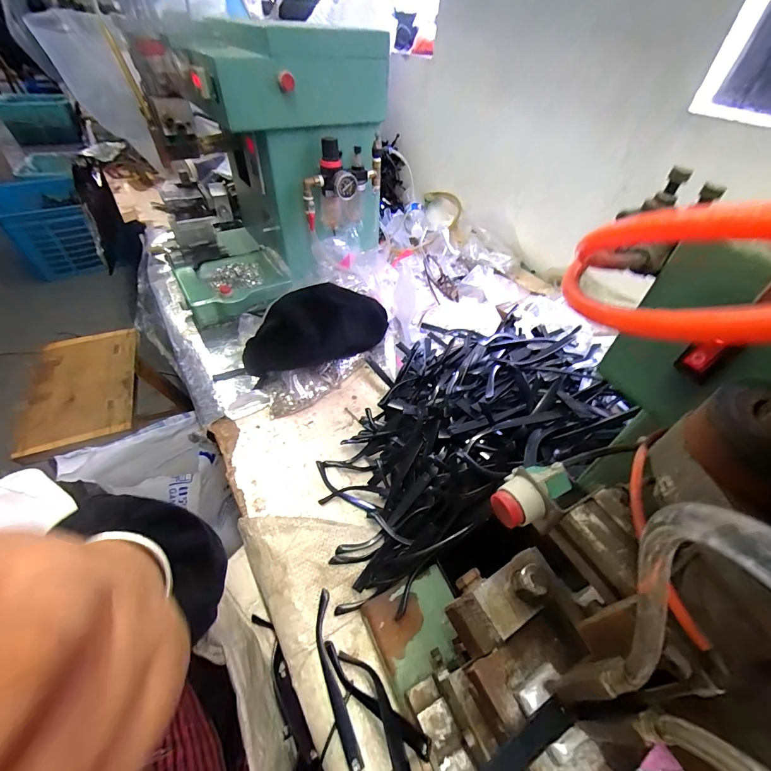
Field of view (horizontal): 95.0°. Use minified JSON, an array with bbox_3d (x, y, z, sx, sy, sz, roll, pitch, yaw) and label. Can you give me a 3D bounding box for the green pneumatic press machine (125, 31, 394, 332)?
[{"bbox_3d":[-0.256,-0.459,0.762,0.468,0.425,0.347,-21,51,-20],"label":"green pneumatic press machine"}]

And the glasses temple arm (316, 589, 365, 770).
[{"bbox_3d":[-0.052,0.290,0.355,0.021,0.015,0.145,-13,49,-14],"label":"glasses temple arm"}]

